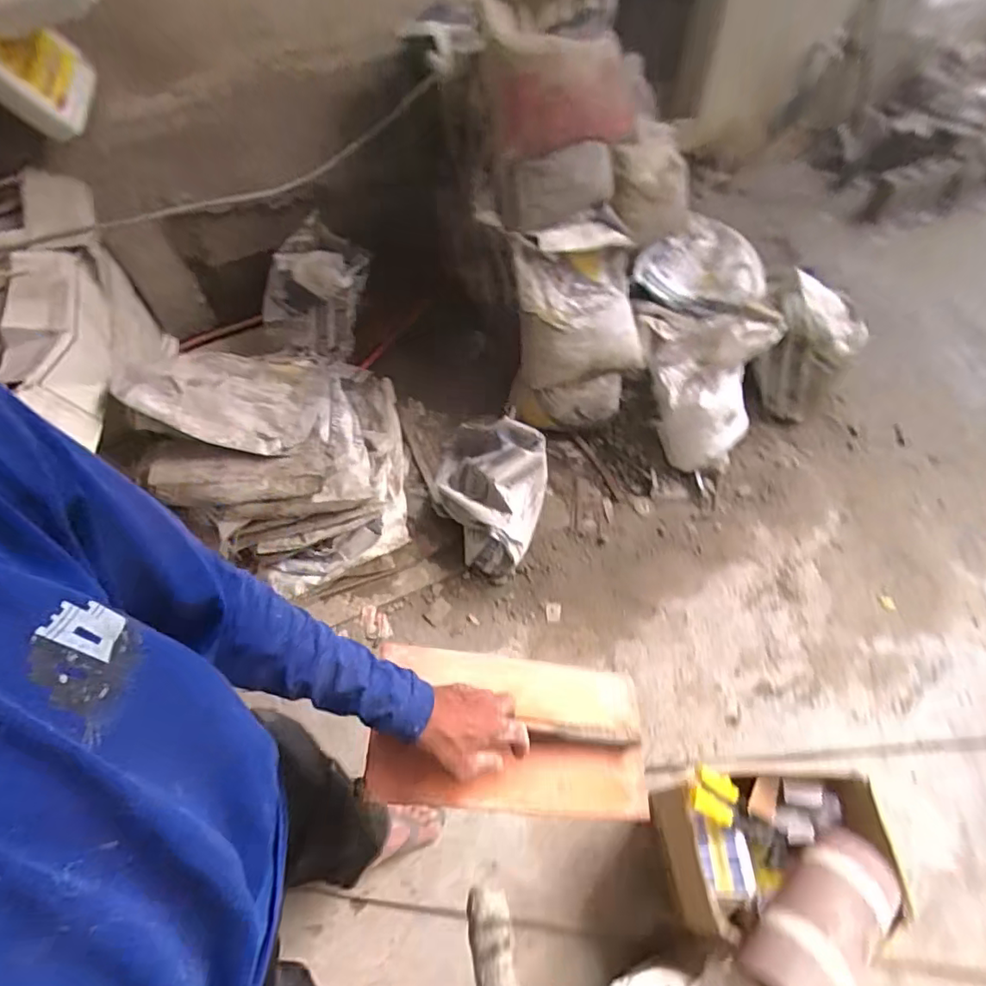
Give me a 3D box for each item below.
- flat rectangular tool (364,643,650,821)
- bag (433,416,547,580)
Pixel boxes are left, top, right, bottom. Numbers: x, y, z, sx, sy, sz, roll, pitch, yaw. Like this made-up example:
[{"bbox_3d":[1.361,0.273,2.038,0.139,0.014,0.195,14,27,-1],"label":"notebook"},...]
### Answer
[{"bbox_3d":[0.035,0.270,0.610,0.324,0.052,0.165,12,54,-14],"label":"flat rectangular tool"},{"bbox_3d":[-0.017,-0.021,1.561,0.329,0.243,0.474,4,57,4],"label":"bag"}]

